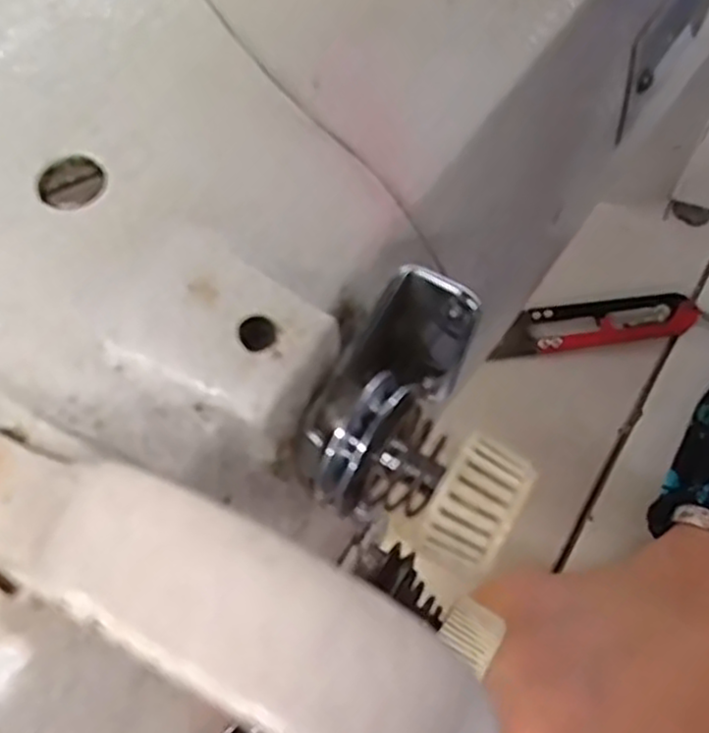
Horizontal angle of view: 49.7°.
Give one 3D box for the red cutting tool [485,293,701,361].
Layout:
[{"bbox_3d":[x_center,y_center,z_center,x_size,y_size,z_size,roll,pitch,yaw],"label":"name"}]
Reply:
[{"bbox_3d":[0.102,-0.019,0.330,0.087,0.007,0.023,-7,63,-2],"label":"red cutting tool"}]

